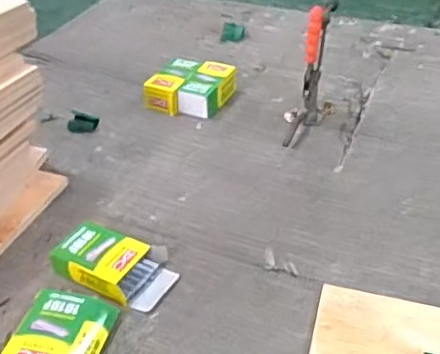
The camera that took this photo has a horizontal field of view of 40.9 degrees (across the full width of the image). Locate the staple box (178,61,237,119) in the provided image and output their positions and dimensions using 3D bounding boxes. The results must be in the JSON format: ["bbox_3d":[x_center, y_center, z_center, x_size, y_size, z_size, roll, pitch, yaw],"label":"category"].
[{"bbox_3d":[-0.020,-0.162,1.099,0.072,0.050,0.139,13,40,19],"label":"staple box"}]

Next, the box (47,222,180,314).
[{"bbox_3d":[-0.135,0.111,0.767,0.150,0.034,0.099,13,40,19],"label":"box"}]

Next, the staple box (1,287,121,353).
[{"bbox_3d":[-0.183,0.184,0.677,0.102,0.029,0.118,5,38,10],"label":"staple box"}]

